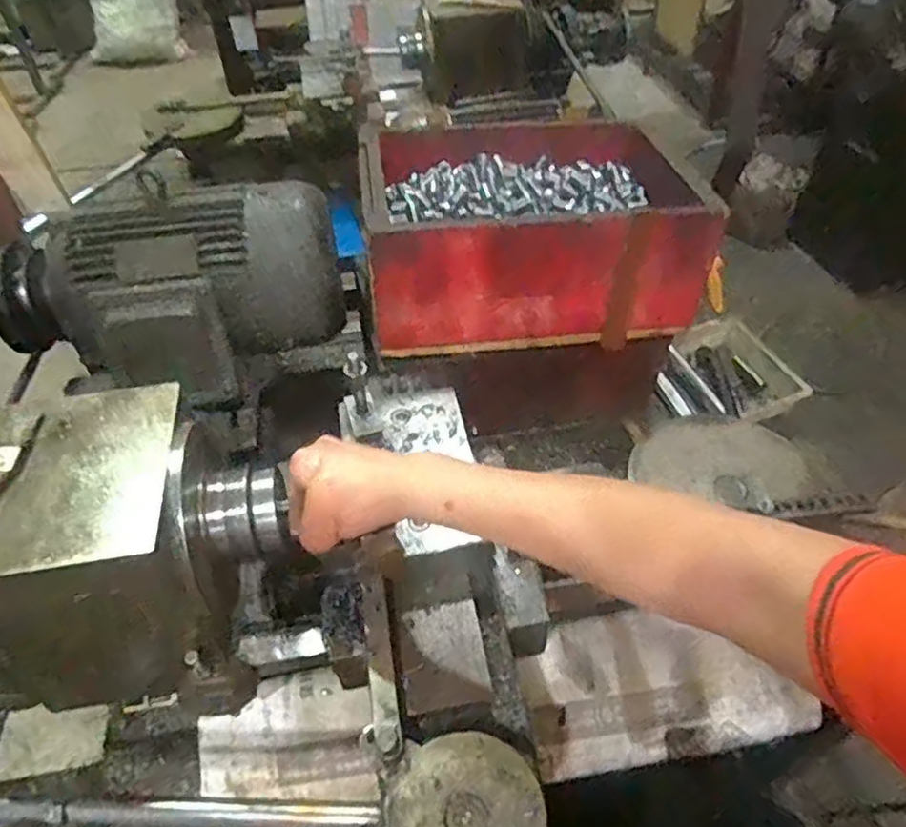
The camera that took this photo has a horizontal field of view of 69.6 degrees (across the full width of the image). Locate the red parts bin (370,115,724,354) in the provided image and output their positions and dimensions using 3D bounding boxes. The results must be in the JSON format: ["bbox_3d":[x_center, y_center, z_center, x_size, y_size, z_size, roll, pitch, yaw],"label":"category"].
[{"bbox_3d":[0.078,-0.223,0.754,0.334,0.149,0.282,-4,46,-3],"label":"red parts bin"}]

